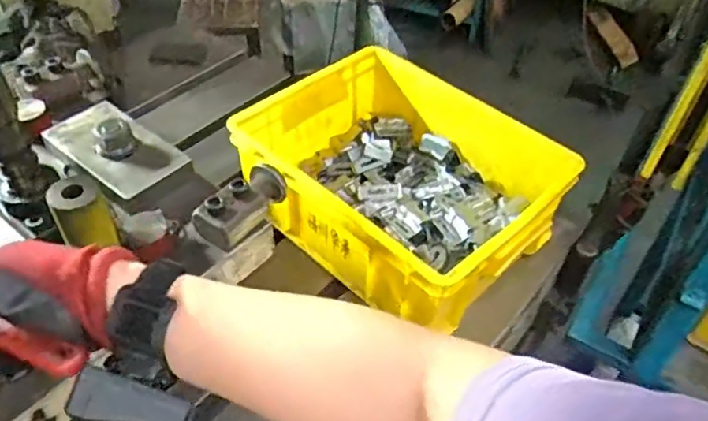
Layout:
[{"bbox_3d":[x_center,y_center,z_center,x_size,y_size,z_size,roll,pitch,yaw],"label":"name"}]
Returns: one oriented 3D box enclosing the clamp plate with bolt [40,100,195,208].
[{"bbox_3d":[-0.248,-0.068,0.625,0.155,0.040,0.083,34,54,26],"label":"clamp plate with bolt"}]

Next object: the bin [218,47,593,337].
[{"bbox_3d":[0.056,-0.041,0.729,0.262,0.119,0.333,-35,57,-30],"label":"bin"}]

